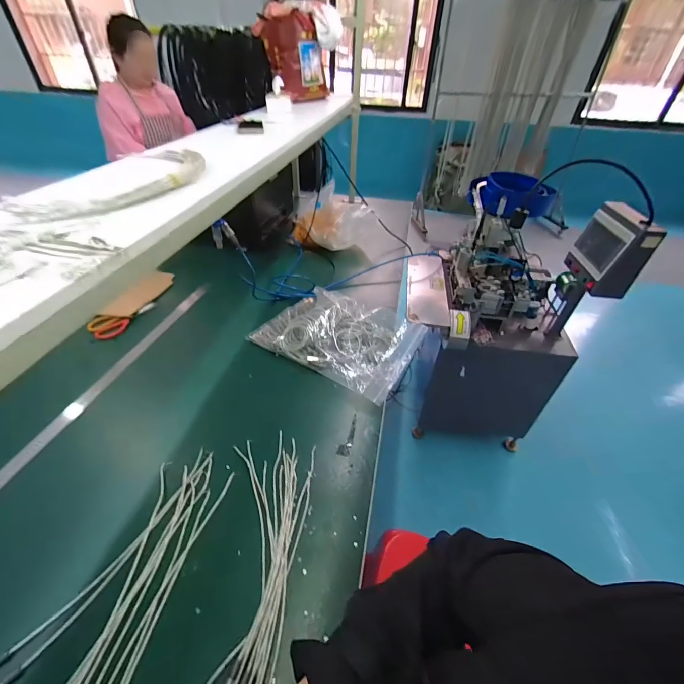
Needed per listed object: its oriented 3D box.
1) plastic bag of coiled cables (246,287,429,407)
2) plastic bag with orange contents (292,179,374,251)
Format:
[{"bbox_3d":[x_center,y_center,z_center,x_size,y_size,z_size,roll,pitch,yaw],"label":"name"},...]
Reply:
[{"bbox_3d":[-0.008,-0.034,1.023,0.453,0.062,0.339,24,46,20],"label":"plastic bag of coiled cables"},{"bbox_3d":[-0.053,-0.526,1.474,0.297,0.173,0.245,29,48,26],"label":"plastic bag with orange contents"}]

